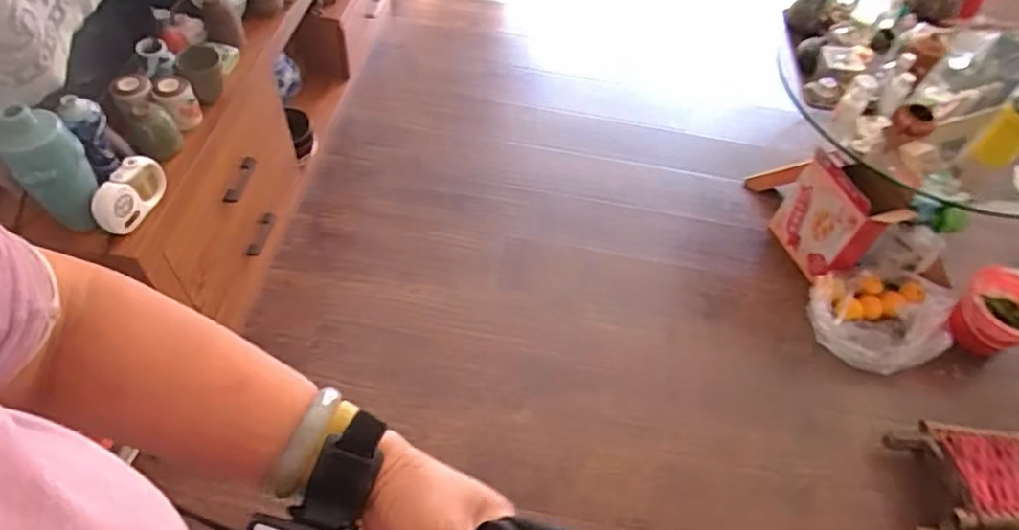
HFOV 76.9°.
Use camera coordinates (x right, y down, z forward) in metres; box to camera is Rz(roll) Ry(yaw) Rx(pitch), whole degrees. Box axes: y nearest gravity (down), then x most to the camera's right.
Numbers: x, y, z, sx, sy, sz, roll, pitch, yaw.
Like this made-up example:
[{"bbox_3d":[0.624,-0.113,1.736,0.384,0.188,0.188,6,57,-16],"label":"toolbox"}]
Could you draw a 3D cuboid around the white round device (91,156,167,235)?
[{"bbox_3d":[-0.590,-0.110,0.996,0.030,0.086,0.129,19,54,8],"label":"white round device"}]

